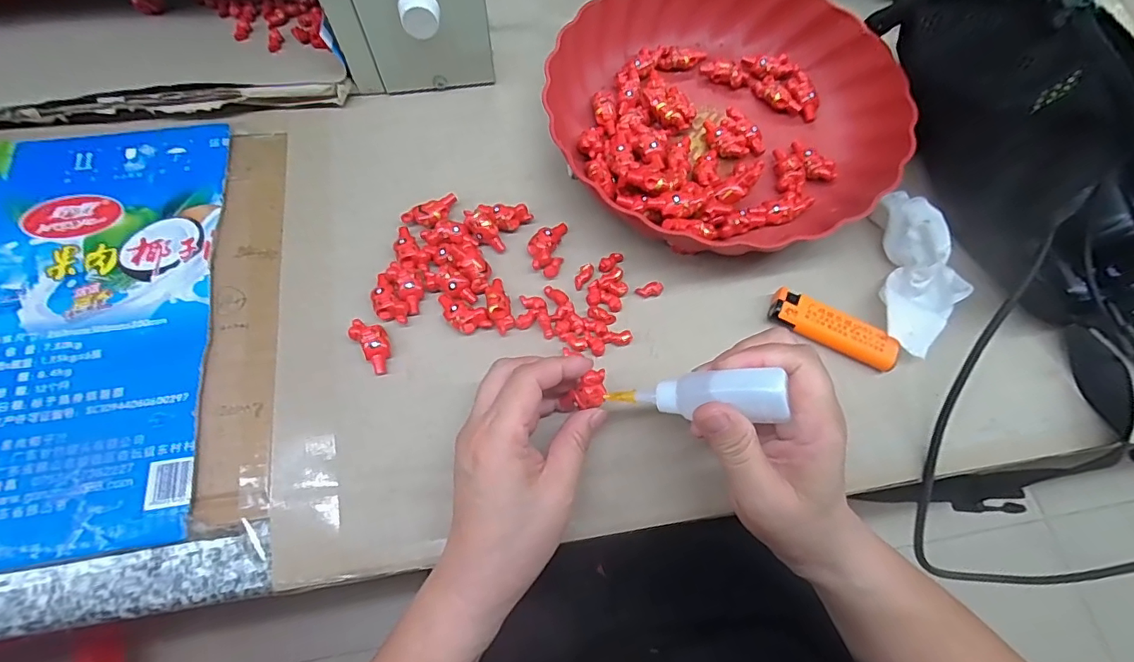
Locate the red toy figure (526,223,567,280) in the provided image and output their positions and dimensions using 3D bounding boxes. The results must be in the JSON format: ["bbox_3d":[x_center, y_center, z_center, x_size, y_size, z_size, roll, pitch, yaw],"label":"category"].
[{"bbox_3d":[-0.014,-0.057,0.341,0.024,0.012,0.039,7,72,0],"label":"red toy figure"}]

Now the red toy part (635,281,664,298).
[{"bbox_3d":[0.056,-0.028,0.335,0.019,0.005,0.009,-7,72,-5],"label":"red toy part"}]

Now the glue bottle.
[{"bbox_3d":[0.061,0.032,0.246,0.090,0.019,0.022,-9,67,38],"label":"glue bottle"}]

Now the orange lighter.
[{"bbox_3d":[0.170,0.000,0.322,0.081,0.015,0.024,26,73,6],"label":"orange lighter"}]

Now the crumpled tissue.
[{"bbox_3d":[0.228,-0.045,0.326,0.038,0.034,0.118,4,68,0],"label":"crumpled tissue"}]

